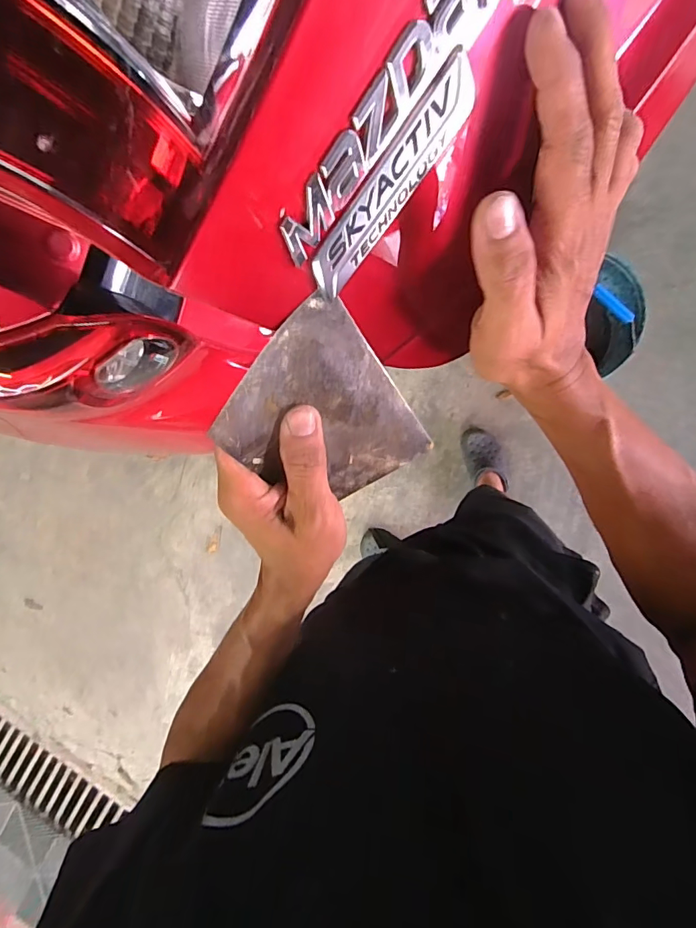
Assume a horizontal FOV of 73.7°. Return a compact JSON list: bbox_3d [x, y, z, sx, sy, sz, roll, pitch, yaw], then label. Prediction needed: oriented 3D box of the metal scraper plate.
[{"bbox_3d":[-0.010,-0.022,0.281,0.095,0.134,0.009,-43,45,2],"label":"metal scraper plate"}]

